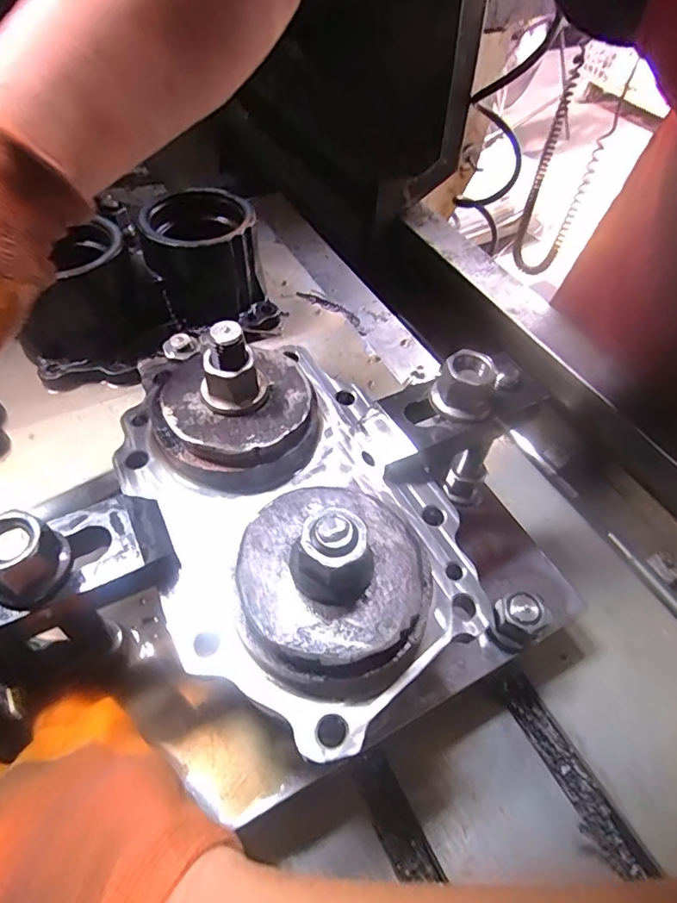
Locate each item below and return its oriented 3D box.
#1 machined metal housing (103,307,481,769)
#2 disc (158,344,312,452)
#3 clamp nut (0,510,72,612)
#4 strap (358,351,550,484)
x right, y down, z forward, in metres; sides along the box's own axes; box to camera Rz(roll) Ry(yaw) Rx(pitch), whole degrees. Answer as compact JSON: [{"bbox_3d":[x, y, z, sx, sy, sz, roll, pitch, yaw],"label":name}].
[{"bbox_3d":[-0.022,0.016,0.225,0.128,0.048,0.192,-23,57,-21],"label":"machined metal housing"},{"bbox_3d":[-0.049,-0.027,0.253,0.069,0.006,0.063,2,52,-2],"label":"disc"},{"bbox_3d":[-0.115,0.039,0.187,0.025,0.022,0.027,2,52,-2],"label":"clamp nut"},{"bbox_3d":[0.057,-0.019,0.266,0.093,0.024,0.041,-24,57,-21],"label":"strap"}]

